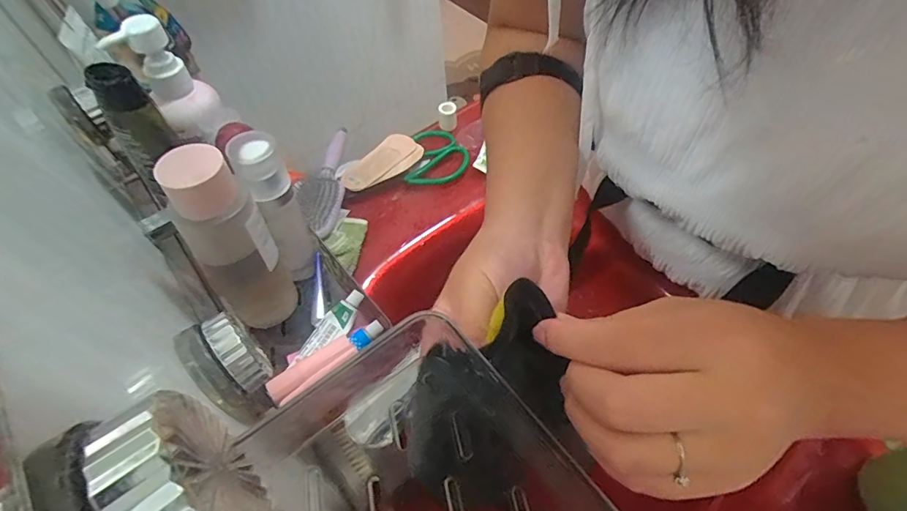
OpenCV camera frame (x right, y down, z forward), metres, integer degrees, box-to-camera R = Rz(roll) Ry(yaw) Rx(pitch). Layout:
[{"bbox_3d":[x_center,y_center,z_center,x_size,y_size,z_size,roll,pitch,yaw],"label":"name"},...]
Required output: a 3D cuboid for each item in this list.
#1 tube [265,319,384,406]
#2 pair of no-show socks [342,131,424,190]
[{"bbox_3d":[-0.094,0.075,0.344,0.090,0.019,0.027,-35,61,-18],"label":"tube"},{"bbox_3d":[-0.101,-0.137,0.683,0.076,0.012,0.134,30,63,21],"label":"pair of no-show socks"}]

